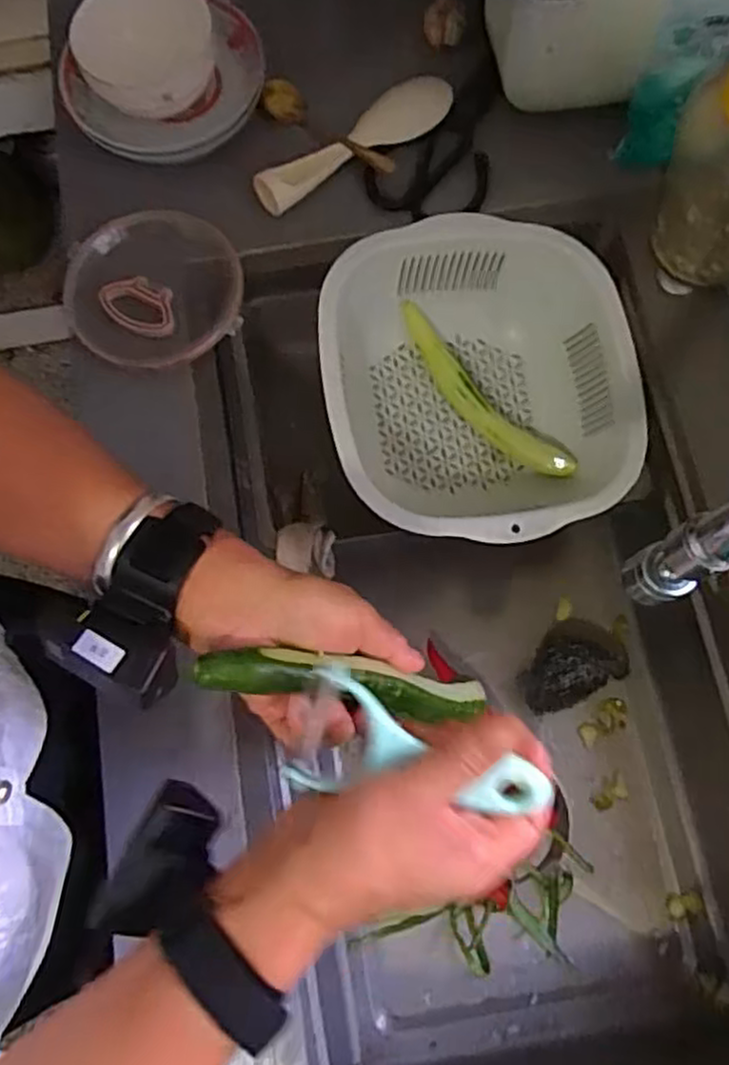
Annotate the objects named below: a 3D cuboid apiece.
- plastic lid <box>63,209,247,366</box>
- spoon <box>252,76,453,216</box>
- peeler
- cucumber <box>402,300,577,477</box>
[{"bbox_3d":[-0.173,-0.202,0.597,0.140,0.020,0.137,0,75,1],"label":"plastic lid"},{"bbox_3d":[-0.007,-0.336,0.626,0.194,0.027,0.034,-35,77,-8],"label":"spoon"},{"bbox_3d":[0.029,0.110,0.350,0.126,0.026,0.057,19,76,-5],"label":"peeler"},{"bbox_3d":[0.103,-0.122,0.663,0.204,0.043,0.031,45,80,-1],"label":"cucumber"}]

